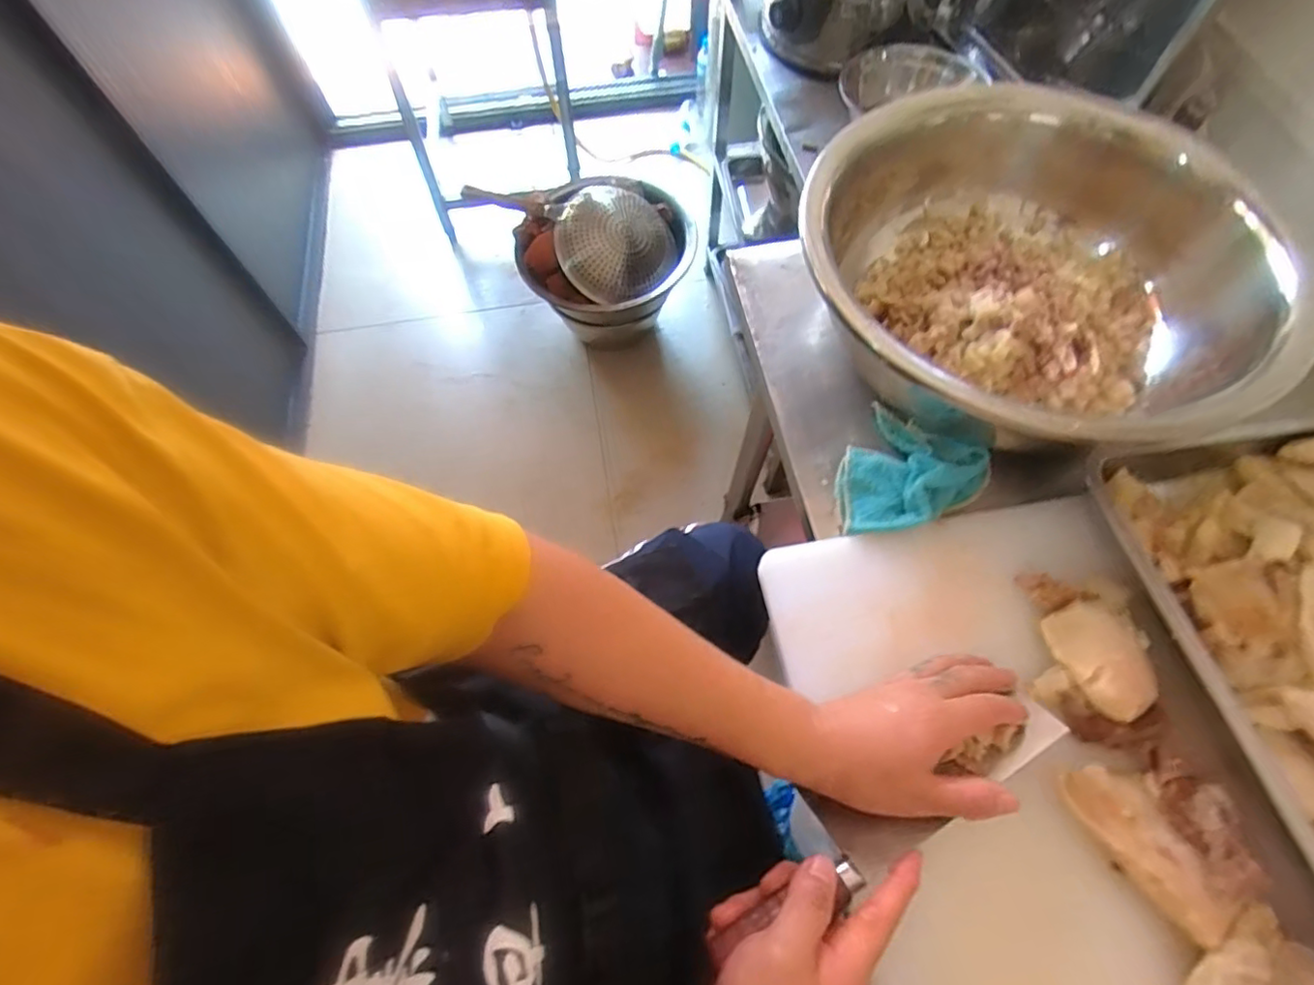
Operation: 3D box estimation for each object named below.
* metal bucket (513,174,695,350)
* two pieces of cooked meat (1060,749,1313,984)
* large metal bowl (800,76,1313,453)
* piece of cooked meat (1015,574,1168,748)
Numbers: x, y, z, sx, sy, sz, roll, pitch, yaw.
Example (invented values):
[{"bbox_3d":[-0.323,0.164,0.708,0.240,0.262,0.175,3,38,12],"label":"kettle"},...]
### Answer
[{"bbox_3d":[-0.116,-0.534,1.470,0.391,0.295,0.361,0,64,1],"label":"metal bucket"},{"bbox_3d":[0.355,0.267,0.401,0.108,0.037,0.185,-21,65,-9],"label":"two pieces of cooked meat"},{"bbox_3d":[0.339,-0.217,0.585,0.382,0.148,0.382,0,64,1],"label":"large metal bowl"},{"bbox_3d":[0.338,0.121,0.468,0.080,0.032,0.126,9,65,6],"label":"piece of cooked meat"}]

